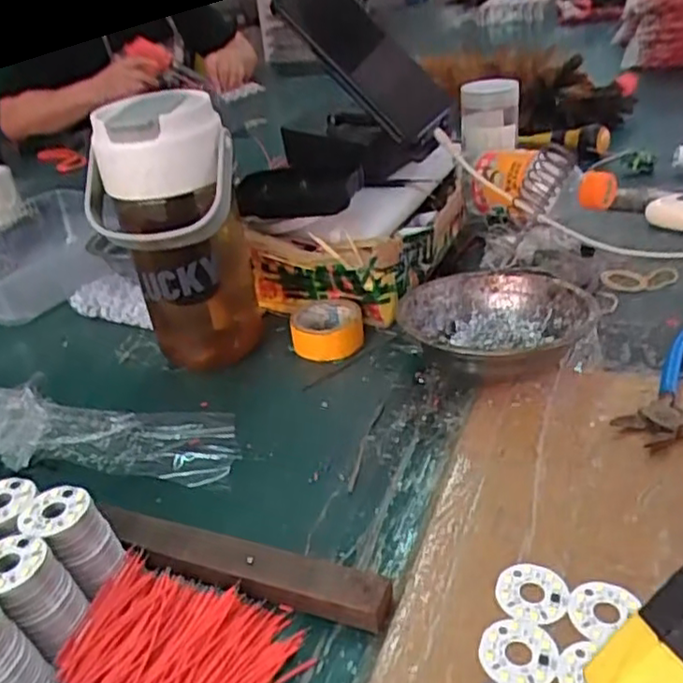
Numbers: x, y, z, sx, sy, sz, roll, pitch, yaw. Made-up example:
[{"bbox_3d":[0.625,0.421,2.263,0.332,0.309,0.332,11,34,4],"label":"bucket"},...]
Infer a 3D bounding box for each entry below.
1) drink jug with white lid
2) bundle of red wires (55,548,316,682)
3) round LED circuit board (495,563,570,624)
[{"bbox_3d":[-0.112,-0.067,0.461,0.092,0.186,0.072,-8,30,0],"label":"drink jug with white lid"},{"bbox_3d":[-0.071,0.130,0.287,0.100,0.015,0.075,16,38,34],"label":"bundle of red wires"},{"bbox_3d":[0.084,0.110,0.292,0.030,0.004,0.030,1,31,14],"label":"round LED circuit board"}]

